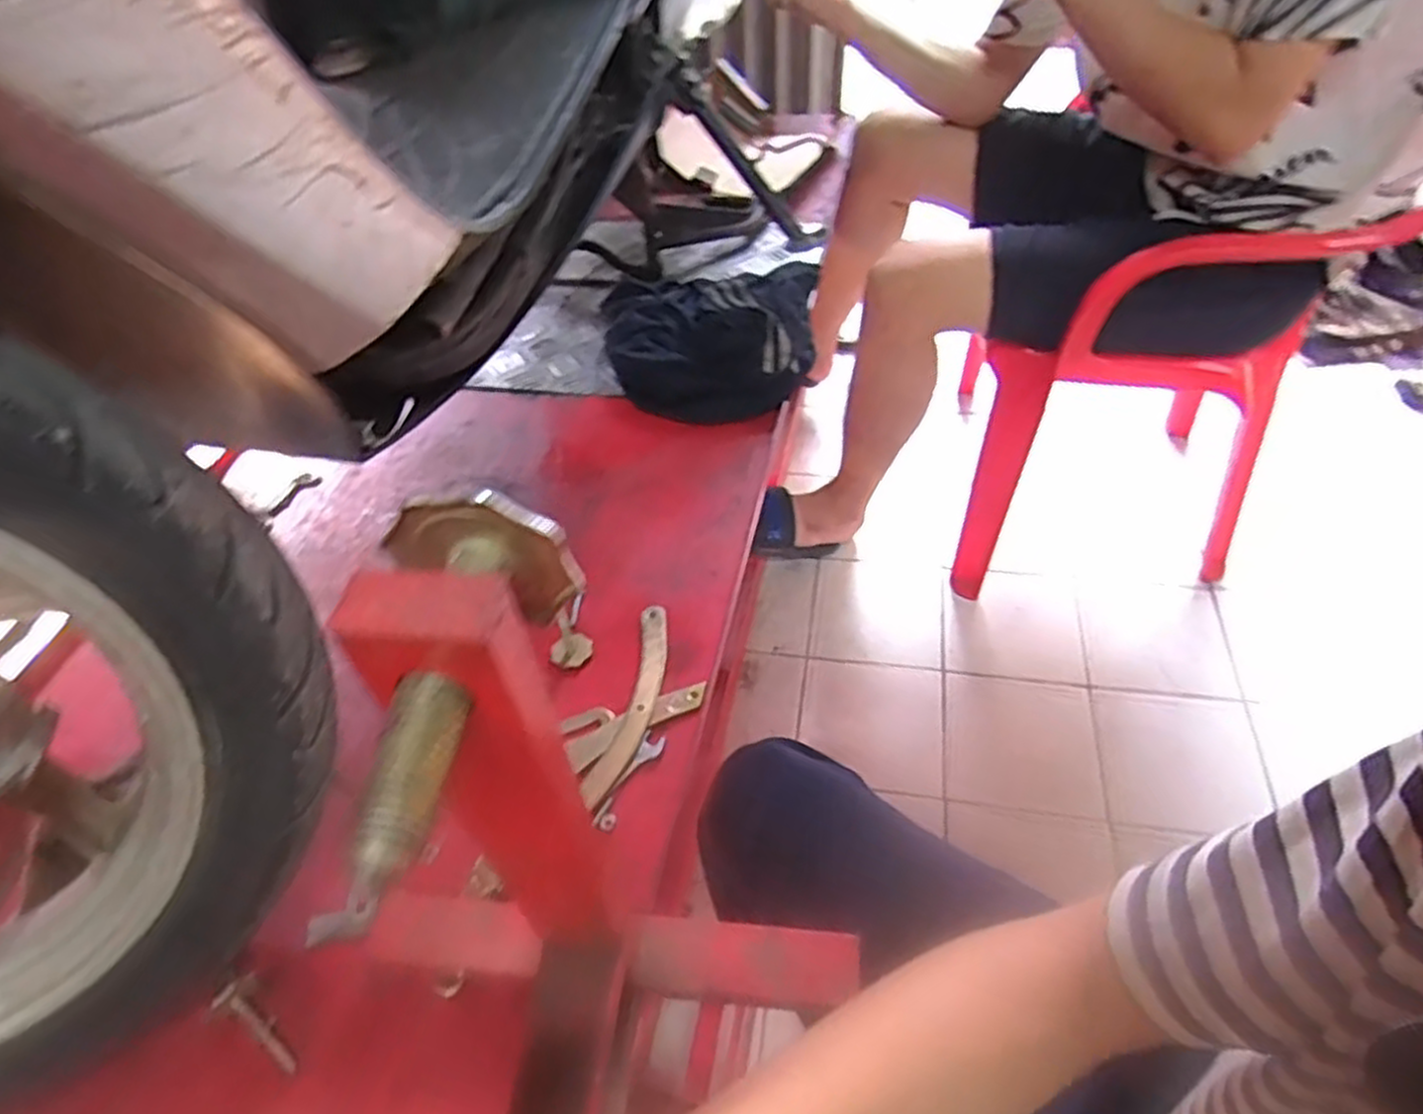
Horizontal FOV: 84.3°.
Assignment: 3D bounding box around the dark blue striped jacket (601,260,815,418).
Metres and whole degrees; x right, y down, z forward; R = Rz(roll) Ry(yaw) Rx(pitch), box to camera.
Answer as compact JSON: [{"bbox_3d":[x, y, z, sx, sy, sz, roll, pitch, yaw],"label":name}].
[{"bbox_3d":[-0.012,-0.259,0.886,0.252,0.072,0.256,1,50,8],"label":"dark blue striped jacket"}]

